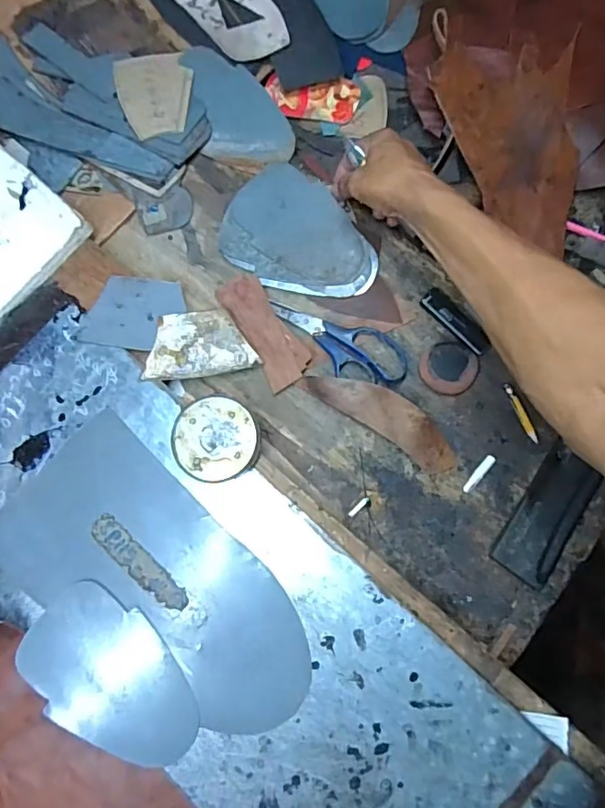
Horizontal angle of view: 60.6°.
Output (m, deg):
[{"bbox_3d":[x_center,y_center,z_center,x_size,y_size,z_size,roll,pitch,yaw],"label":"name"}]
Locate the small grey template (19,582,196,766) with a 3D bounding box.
[{"bbox_3d":[-0.160,0.233,0.445,0.162,0.006,0.102,27,78,2],"label":"small grey template"}]

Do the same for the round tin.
[{"bbox_3d":[-0.078,0.032,0.472,0.076,0.032,0.075,0,82,-2],"label":"round tin"}]

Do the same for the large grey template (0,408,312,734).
[{"bbox_3d":[-0.125,0.158,0.462,0.302,0.007,0.154,39,82,8],"label":"large grey template"}]

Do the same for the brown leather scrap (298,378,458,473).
[{"bbox_3d":[0.078,0.009,0.496,0.160,0.026,0.041,35,82,3],"label":"brown leather scrap"}]

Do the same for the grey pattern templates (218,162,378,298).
[{"bbox_3d":[-0.001,-0.170,0.530,0.161,0.007,0.114,35,82,3],"label":"grey pattern templates"}]

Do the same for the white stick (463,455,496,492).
[{"bbox_3d":[0.168,0.066,0.491,0.008,0.007,0.041,39,81,2],"label":"white stick"}]

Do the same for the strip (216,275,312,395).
[{"bbox_3d":[-0.038,-0.076,0.522,0.046,0.015,0.124,-30,85,-8],"label":"strip"}]

